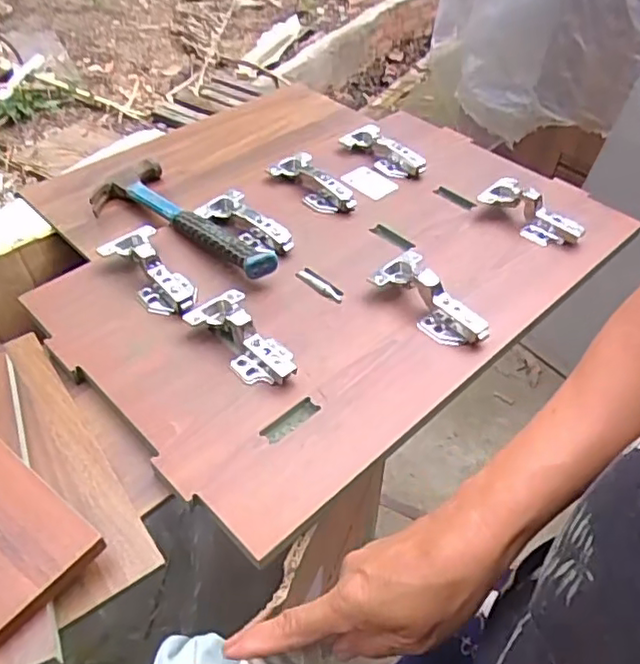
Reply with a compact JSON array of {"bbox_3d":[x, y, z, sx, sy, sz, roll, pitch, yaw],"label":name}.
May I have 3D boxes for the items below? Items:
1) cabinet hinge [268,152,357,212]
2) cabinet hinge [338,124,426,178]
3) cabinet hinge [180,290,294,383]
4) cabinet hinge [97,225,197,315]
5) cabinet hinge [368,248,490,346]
[{"bbox_3d":[-0.010,-0.174,0.733,0.043,0.026,0.116,-31,56,-26],"label":"cabinet hinge"},{"bbox_3d":[0.076,-0.225,0.787,0.046,0.026,0.116,-26,54,-23],"label":"cabinet hinge"},{"bbox_3d":[-0.064,0.002,0.545,0.055,0.033,0.112,-34,55,-31],"label":"cabinet hinge"},{"bbox_3d":[-0.163,-0.064,0.612,0.053,0.033,0.125,-32,53,-32],"label":"cabinet hinge"},{"bbox_3d":[0.099,-0.028,0.578,0.051,0.033,0.111,-21,48,-24],"label":"cabinet hinge"}]

